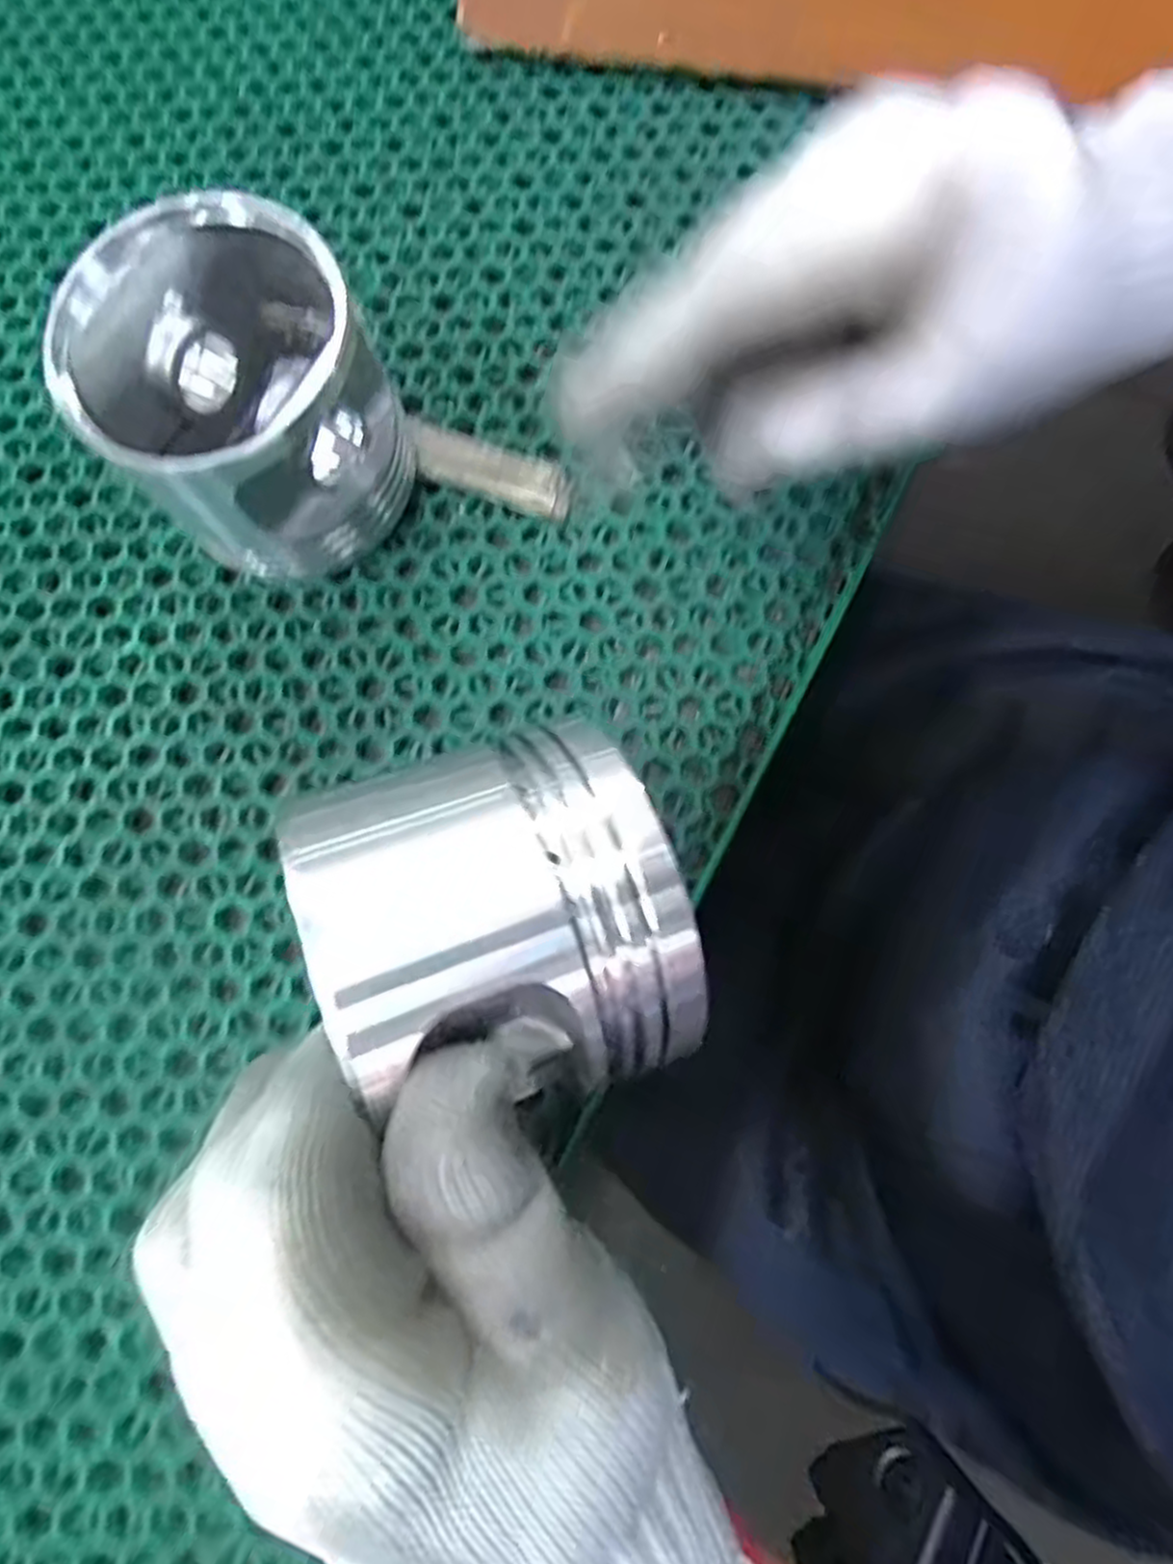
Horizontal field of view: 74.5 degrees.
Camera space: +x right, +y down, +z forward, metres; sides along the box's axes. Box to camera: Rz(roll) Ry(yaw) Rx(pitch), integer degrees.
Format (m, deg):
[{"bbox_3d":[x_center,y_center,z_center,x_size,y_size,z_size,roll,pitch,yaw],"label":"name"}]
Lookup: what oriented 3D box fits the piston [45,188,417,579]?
[{"bbox_3d":[-0.098,-0.112,0.230,0.086,0.068,0.081,-37,80,-6],"label":"piston"}]

